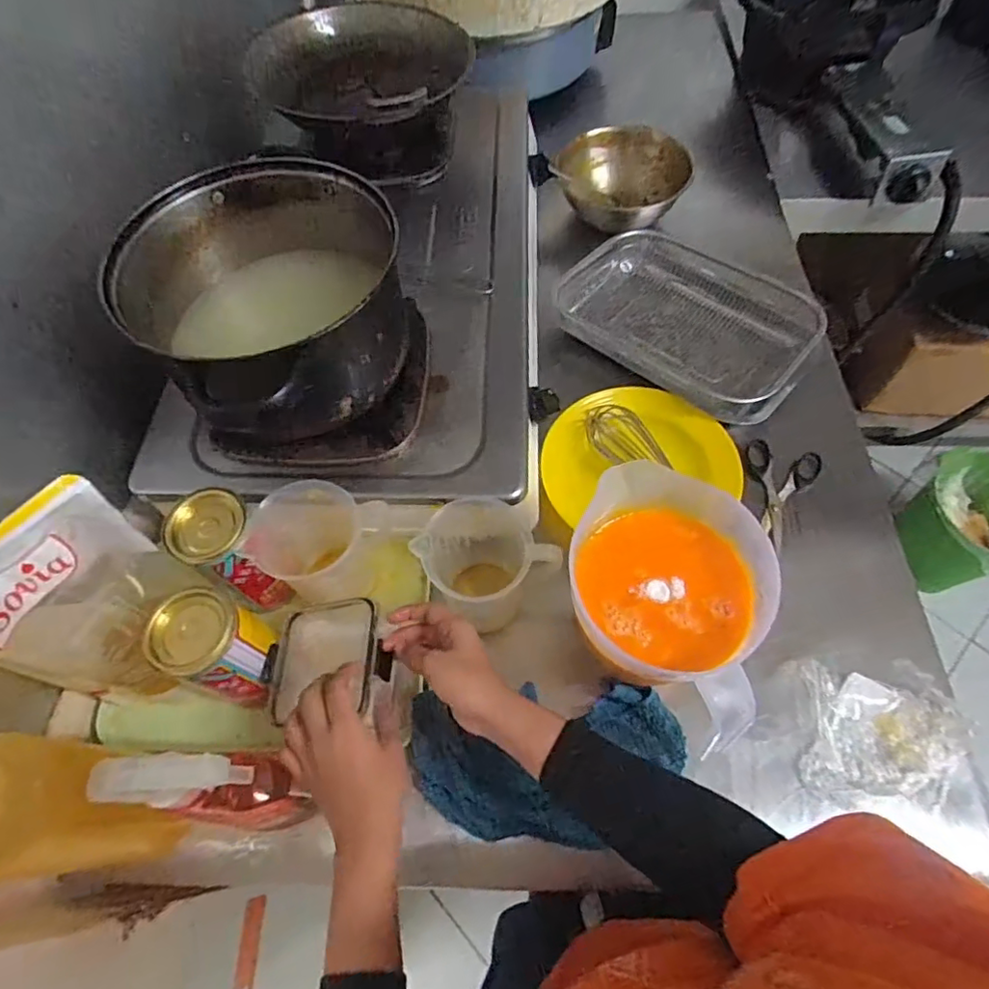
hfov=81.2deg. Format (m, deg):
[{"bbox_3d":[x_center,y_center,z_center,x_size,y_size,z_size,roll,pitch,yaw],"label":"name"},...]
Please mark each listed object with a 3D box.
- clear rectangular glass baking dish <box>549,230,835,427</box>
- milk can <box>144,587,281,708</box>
[{"bbox_3d":[0.237,-0.210,0.740,0.307,0.075,0.202,36,69,20],"label":"clear rectangular glass baking dish"},{"bbox_3d":[-0.226,0.127,0.484,0.077,0.097,0.070,21,64,13],"label":"milk can"}]

